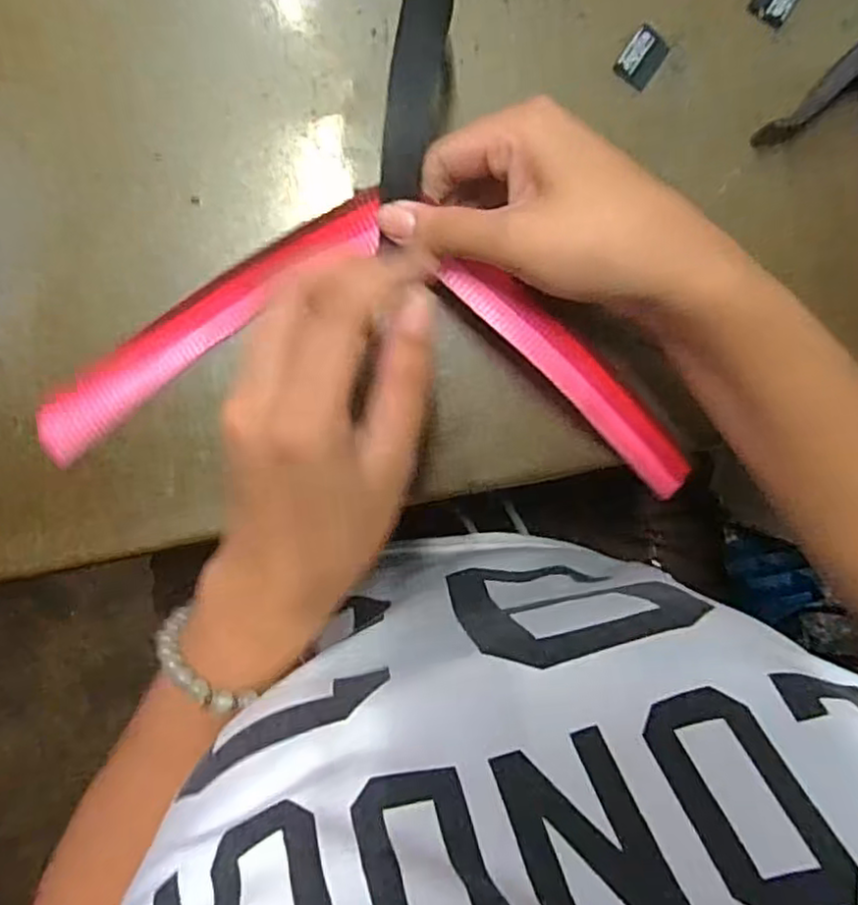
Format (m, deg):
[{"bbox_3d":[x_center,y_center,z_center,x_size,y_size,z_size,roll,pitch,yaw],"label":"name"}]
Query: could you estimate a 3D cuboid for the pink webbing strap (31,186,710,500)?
[{"bbox_3d":[-0.018,-0.043,0.303,0.303,0.066,0.112,6,93,-2],"label":"pink webbing strap"}]

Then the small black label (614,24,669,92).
[{"bbox_3d":[0.102,-0.189,0.318,0.018,0.004,0.025,36,90,-6],"label":"small black label"}]

